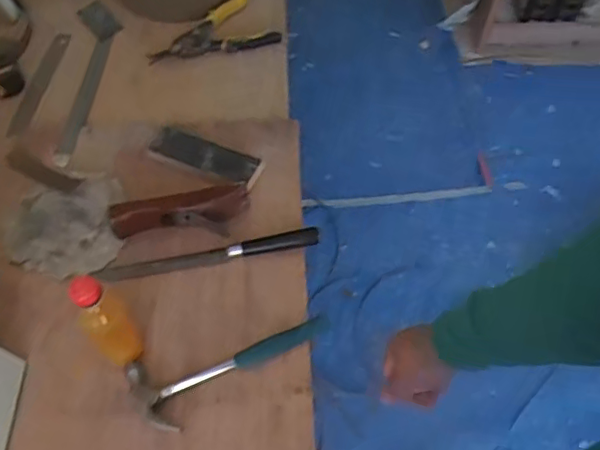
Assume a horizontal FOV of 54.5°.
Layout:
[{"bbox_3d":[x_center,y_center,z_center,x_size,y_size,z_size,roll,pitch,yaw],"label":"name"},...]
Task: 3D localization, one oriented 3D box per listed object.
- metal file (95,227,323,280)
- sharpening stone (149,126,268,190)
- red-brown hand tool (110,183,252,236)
[{"bbox_3d":[-0.125,0.039,0.805,0.303,0.017,0.027,-9,57,-7],"label":"metal file"},{"bbox_3d":[-0.143,-0.108,0.904,0.178,0.026,0.056,20,58,12],"label":"sharpening stone"},{"bbox_3d":[-0.167,-0.011,0.822,0.195,0.044,0.066,-12,58,-7],"label":"red-brown hand tool"}]

